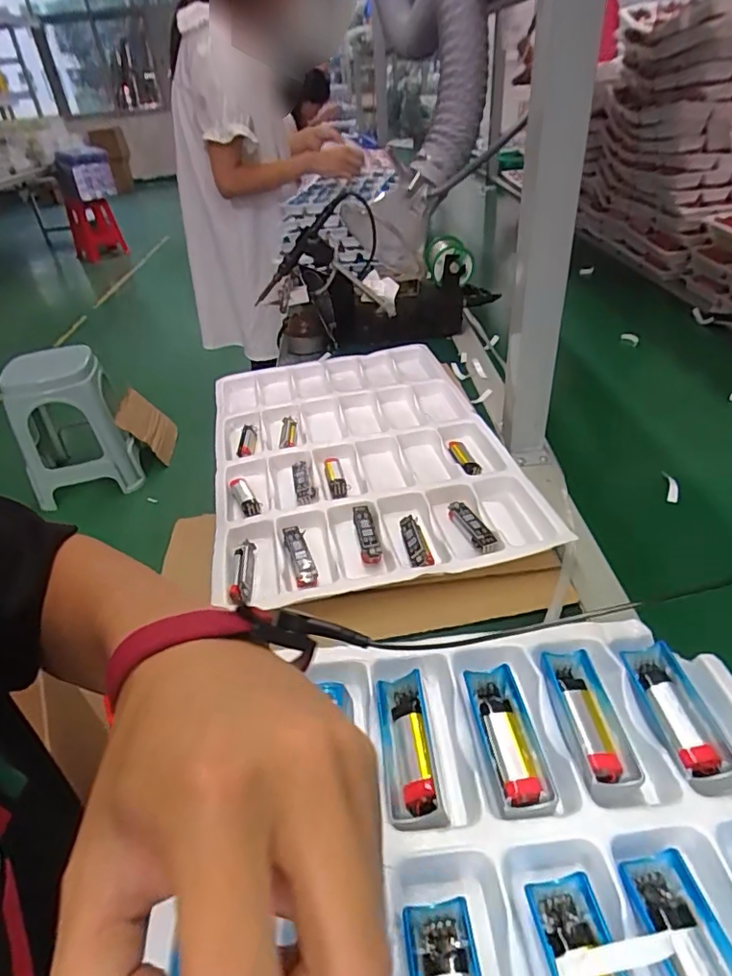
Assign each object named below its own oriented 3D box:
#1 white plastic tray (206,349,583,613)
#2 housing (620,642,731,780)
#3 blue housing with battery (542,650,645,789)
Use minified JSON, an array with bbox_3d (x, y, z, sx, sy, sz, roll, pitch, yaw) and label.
[{"bbox_3d":[-0.016,-0.046,0.647,0.314,0.033,0.442,-11,37,-7],"label":"white plastic tray"},{"bbox_3d":[0.173,0.124,0.307,0.029,0.010,0.078,-5,37,1],"label":"housing"},{"bbox_3d":[0.125,0.127,0.305,0.031,0.011,0.078,-6,37,0],"label":"blue housing with battery"}]

